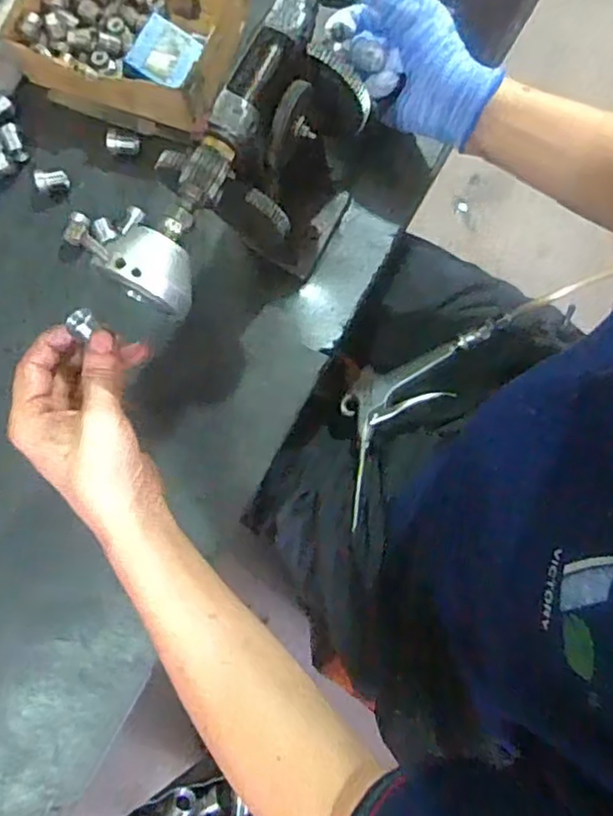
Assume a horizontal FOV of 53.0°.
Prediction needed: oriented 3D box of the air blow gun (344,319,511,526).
[{"bbox_3d":[0.085,-0.011,0.593,0.096,0.023,0.231,35,93,32],"label":"air blow gun"}]

